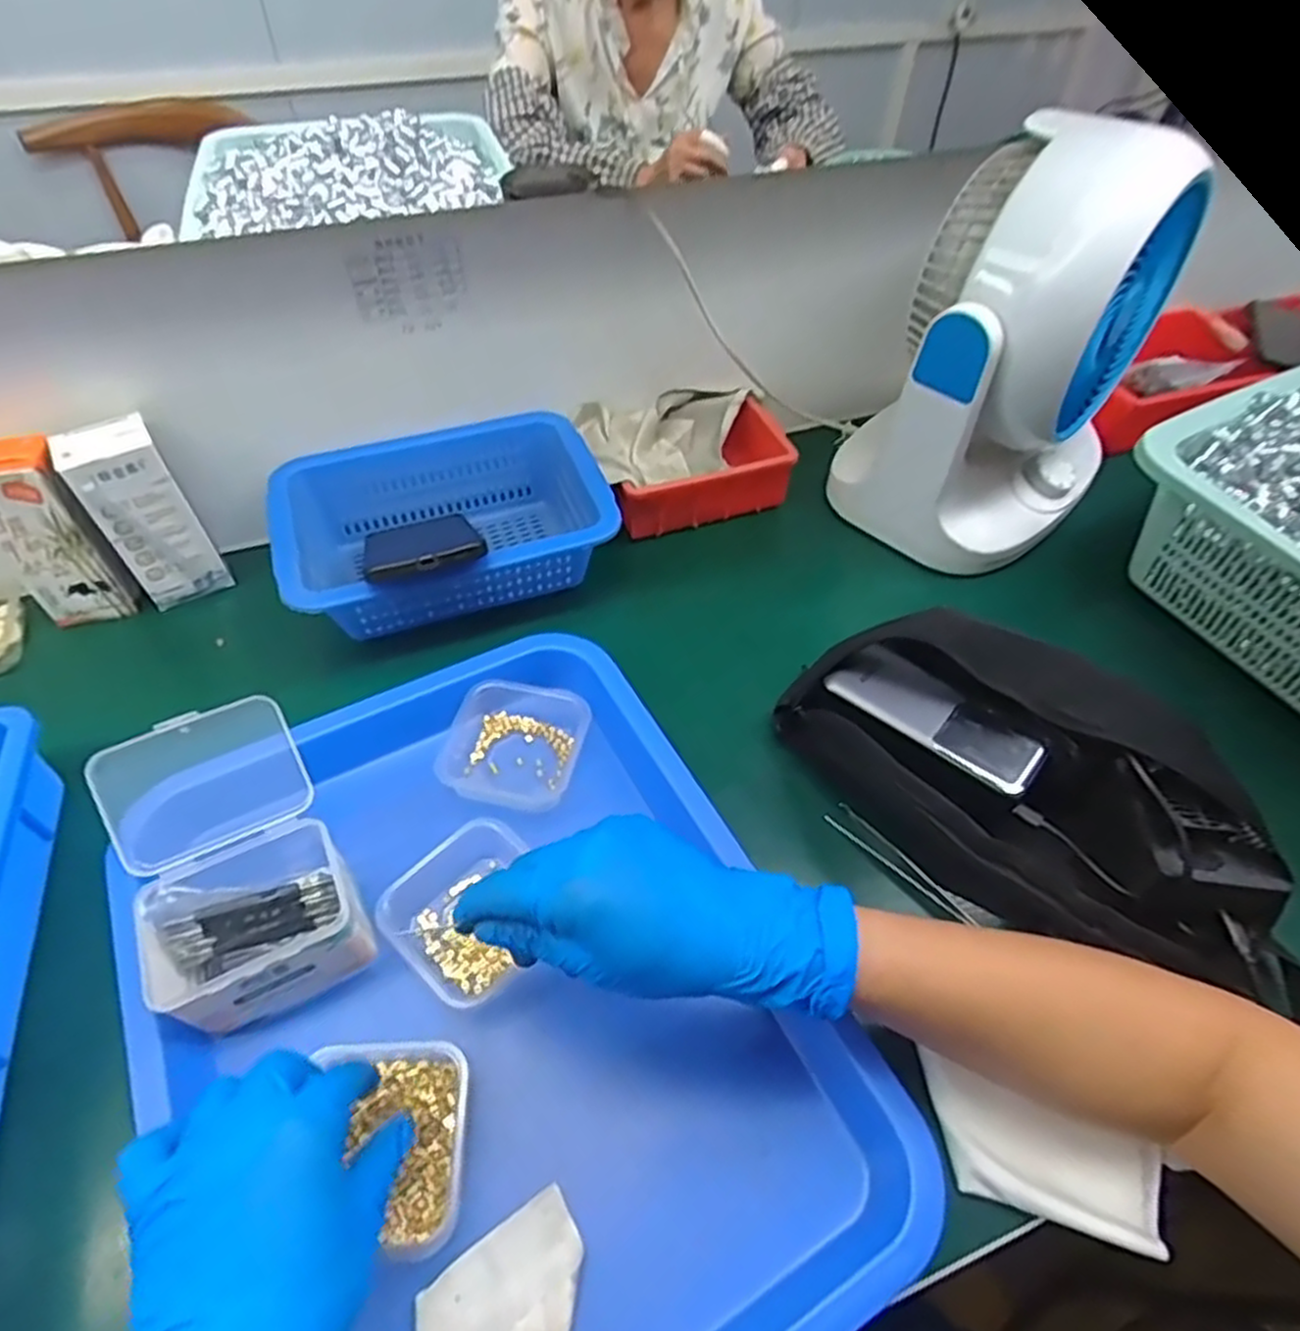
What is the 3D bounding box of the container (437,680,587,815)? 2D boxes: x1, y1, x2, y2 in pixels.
[{"bbox_3d":[-0.085,0.050,0.476,0.077,0.025,0.076,13,52,9],"label":"container"}]

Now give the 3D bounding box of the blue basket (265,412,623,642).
[{"bbox_3d":[-0.151,-0.106,0.565,0.223,0.087,0.173,-15,53,-14],"label":"blue basket"}]

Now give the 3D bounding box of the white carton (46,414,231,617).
[{"bbox_3d":[-0.346,-0.102,0.529,0.056,0.130,0.034,-24,56,-20],"label":"white carton"}]

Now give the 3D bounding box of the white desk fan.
[{"bbox_3d":[0.276,-0.239,0.572,0.171,0.257,0.211,28,56,19],"label":"white desk fan"}]

